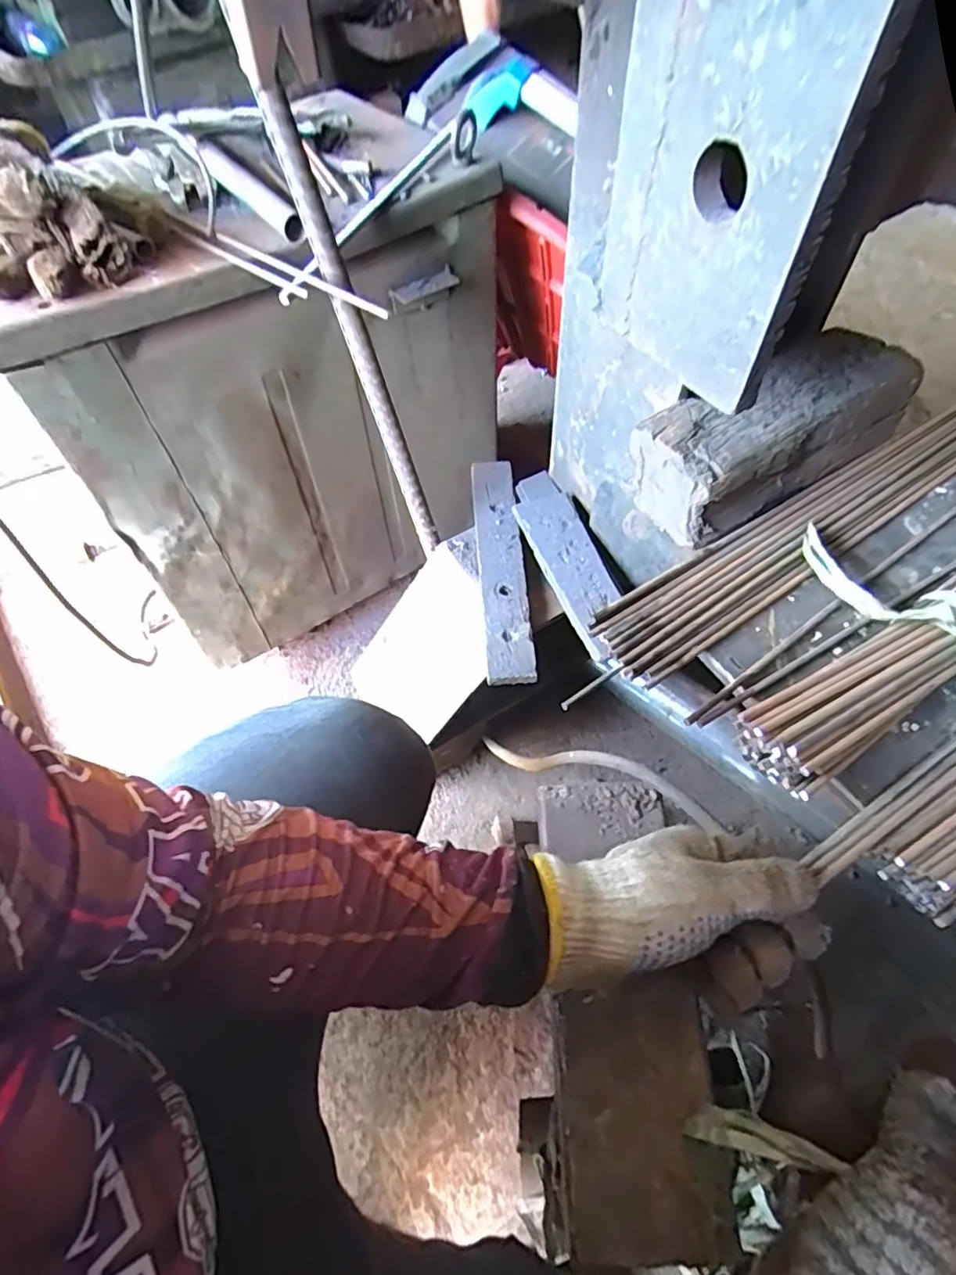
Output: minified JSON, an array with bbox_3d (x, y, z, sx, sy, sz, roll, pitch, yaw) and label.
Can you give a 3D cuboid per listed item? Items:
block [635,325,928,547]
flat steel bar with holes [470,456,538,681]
[{"bbox_3d":[0.238,-0.166,0.497,0.224,0.068,0.089,-28,61,-14],"label":"block"},{"bbox_3d":[0.025,-0.086,0.665,0.048,0.011,0.302,-5,58,1],"label":"flat steel bar with holes"}]

